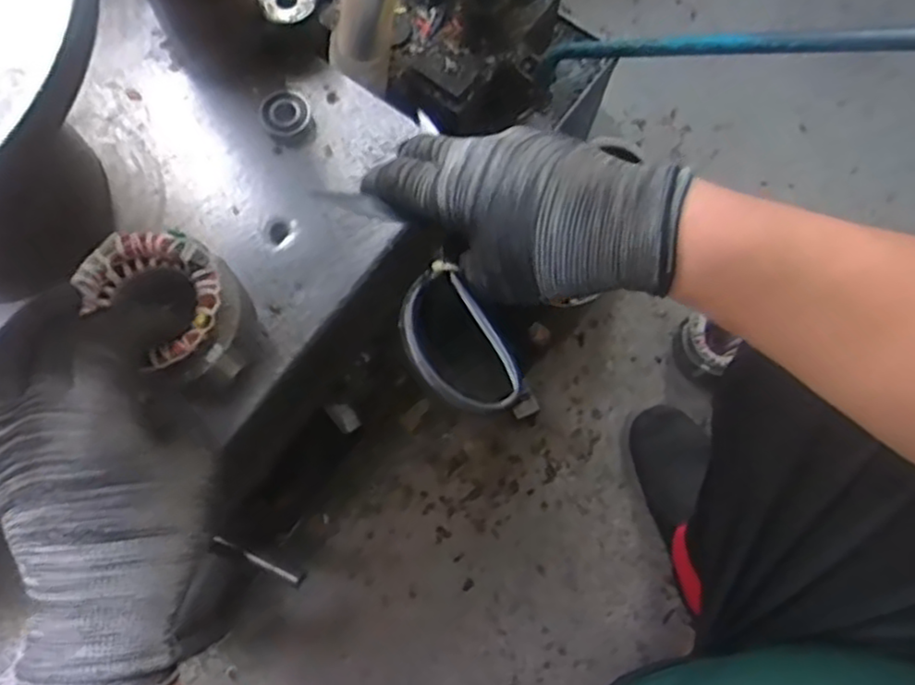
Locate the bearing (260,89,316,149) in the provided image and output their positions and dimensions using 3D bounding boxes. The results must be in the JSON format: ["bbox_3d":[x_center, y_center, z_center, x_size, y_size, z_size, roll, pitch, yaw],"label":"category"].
[{"bbox_3d":[-0.115,-0.152,0.481,0.033,0.016,0.039,-21,76,-8],"label":"bearing"}]

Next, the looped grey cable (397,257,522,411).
[{"bbox_3d":[-0.002,-0.003,0.341,0.049,0.008,0.086,-13,61,-28],"label":"looped grey cable"}]

